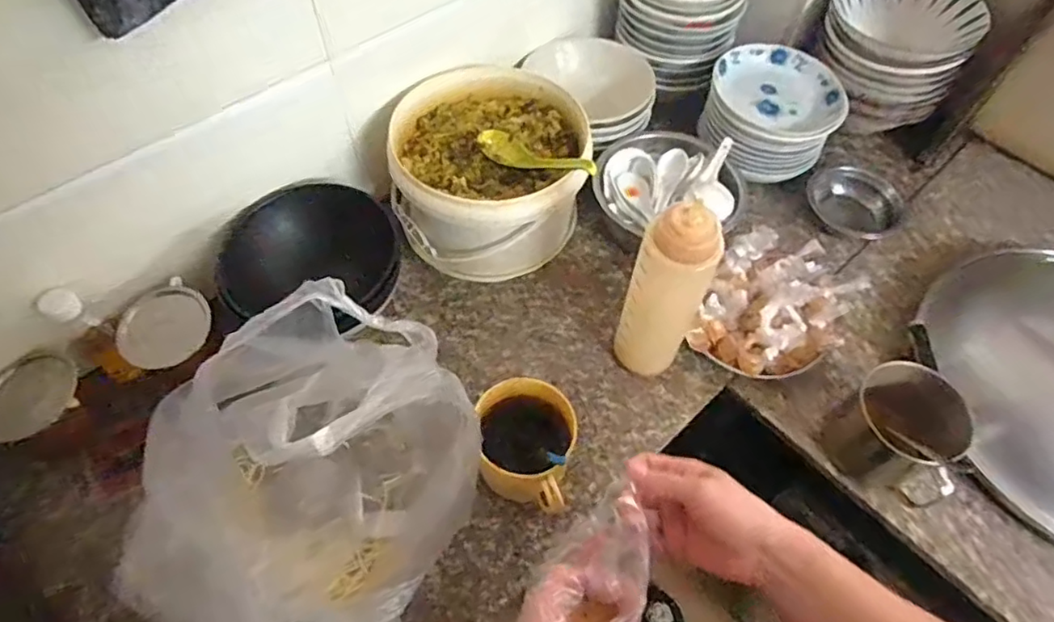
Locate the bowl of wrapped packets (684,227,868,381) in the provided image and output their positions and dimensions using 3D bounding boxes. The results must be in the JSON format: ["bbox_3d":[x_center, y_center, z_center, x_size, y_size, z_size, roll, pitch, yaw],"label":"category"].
[{"bbox_3d":[0.284,-0.007,0.680,0.150,0.112,0.168,25,60,14],"label":"bowl of wrapped packets"}]

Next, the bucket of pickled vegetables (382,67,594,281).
[{"bbox_3d":[-0.046,-0.164,0.753,0.222,0.161,0.219,1,57,-1],"label":"bucket of pickled vegetables"}]

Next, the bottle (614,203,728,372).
[{"bbox_3d":[0.138,-0.007,0.607,0.068,0.241,0.054,30,61,16],"label":"bottle"}]

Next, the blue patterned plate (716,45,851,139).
[{"bbox_3d":[0.341,-0.299,0.818,0.168,0.028,0.158,1,57,-1],"label":"blue patterned plate"}]

